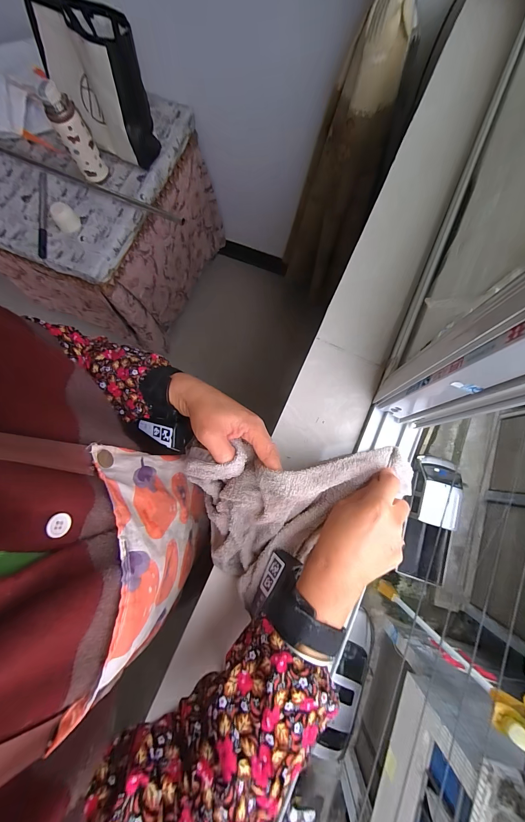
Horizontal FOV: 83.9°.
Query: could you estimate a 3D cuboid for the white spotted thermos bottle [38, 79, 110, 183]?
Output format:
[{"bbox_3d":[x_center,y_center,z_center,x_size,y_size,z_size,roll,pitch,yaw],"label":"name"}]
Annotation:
[{"bbox_3d":[-0.510,-0.749,0.800,0.075,0.212,0.061,-27,80,-4],"label":"white spotted thermos bottle"}]

